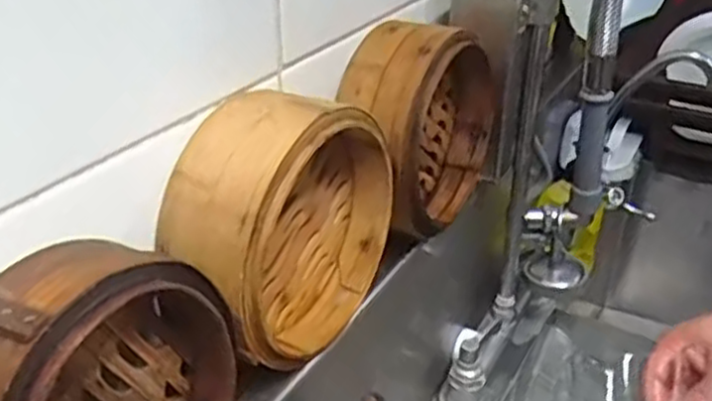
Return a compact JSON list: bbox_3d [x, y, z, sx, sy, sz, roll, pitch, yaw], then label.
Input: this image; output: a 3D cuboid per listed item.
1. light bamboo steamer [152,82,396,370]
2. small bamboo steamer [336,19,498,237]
[{"bbox_3d":[-0.043,0.015,0.464,0.070,0.157,0.163,16,34,27],"label":"light bamboo steamer"},{"bbox_3d":[0.051,-0.060,0.587,0.069,0.151,0.168,15,34,25],"label":"small bamboo steamer"}]

